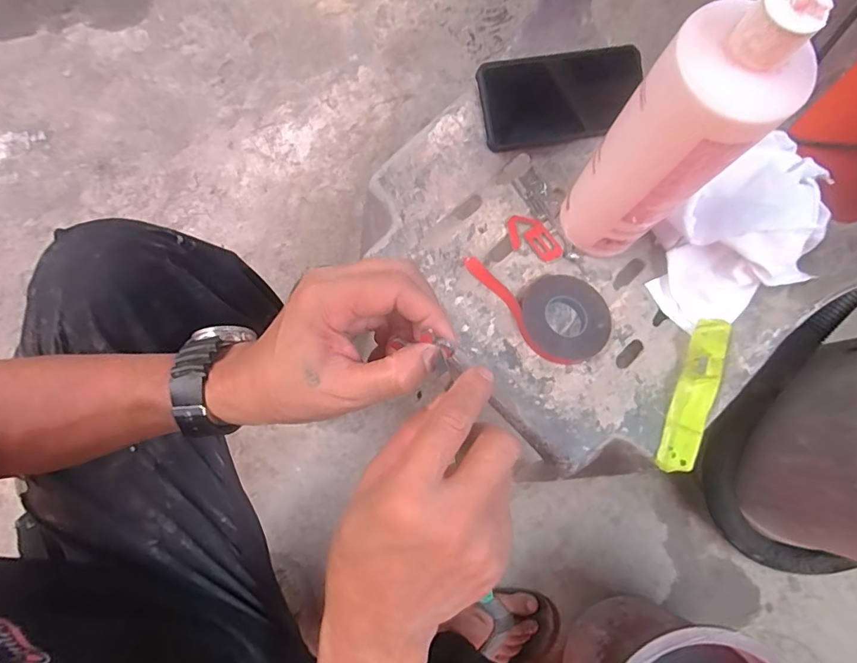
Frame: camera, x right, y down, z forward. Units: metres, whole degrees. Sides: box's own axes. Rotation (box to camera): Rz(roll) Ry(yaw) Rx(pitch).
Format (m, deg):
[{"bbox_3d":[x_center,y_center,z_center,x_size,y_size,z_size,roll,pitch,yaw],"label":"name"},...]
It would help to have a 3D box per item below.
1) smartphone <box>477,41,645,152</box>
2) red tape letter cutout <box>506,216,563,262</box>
[{"bbox_3d":[0.135,-0.235,0.466,0.162,0.015,0.083,-10,96,-4],"label":"smartphone"},{"bbox_3d":[0.104,-0.091,0.455,0.058,0.006,0.036,17,79,1],"label":"red tape letter cutout"}]

